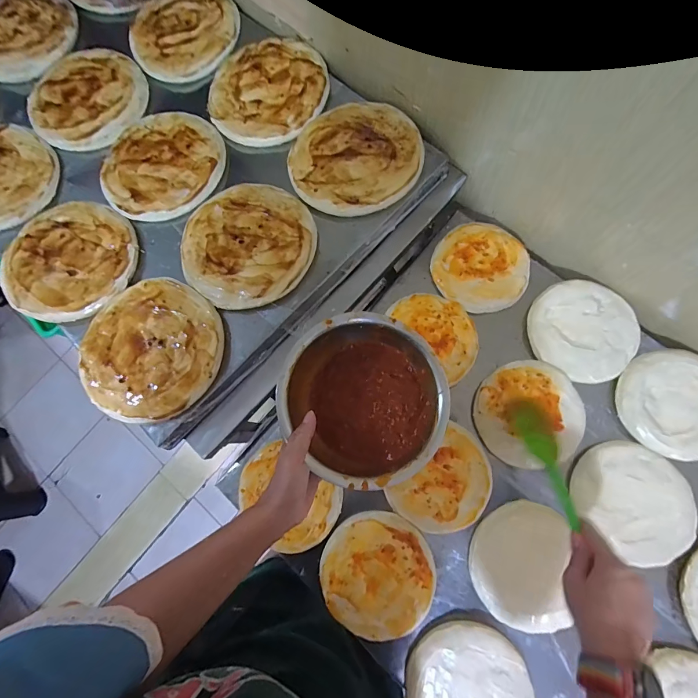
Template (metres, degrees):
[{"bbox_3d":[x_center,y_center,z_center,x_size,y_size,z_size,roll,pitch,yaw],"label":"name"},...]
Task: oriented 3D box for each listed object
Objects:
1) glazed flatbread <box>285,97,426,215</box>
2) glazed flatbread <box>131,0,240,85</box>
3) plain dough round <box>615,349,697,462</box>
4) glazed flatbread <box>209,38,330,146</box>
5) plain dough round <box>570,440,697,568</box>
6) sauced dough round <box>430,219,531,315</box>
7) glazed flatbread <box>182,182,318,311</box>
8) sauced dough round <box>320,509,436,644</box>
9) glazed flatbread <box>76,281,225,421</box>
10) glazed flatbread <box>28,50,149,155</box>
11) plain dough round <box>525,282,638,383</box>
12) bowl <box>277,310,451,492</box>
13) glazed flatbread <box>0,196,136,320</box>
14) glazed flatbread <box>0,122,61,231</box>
[{"bbox_3d":[0.008,-0.297,0.568,0.193,0.017,0.194,0,77,2],"label":"glazed flatbread"},{"bbox_3d":[-0.293,-0.569,0.668,0.189,0.019,0.194,0,77,2],"label":"glazed flatbread"},{"bbox_3d":[0.459,0.074,0.516,0.145,0.016,0.144,0,77,2],"label":"plain dough round"},{"bbox_3d":[-0.139,-0.429,0.616,0.192,0.020,0.195,0,77,2],"label":"glazed flatbread"},{"bbox_3d":[0.382,0.204,0.501,0.147,0.018,0.137,33,80,8],"label":"plain dough round"},{"bbox_3d":[0.209,-0.131,0.590,0.146,0.022,0.139,0,77,2],"label":"sauced dough round"},{"bbox_3d":[-0.150,-0.155,0.548,0.192,0.021,0.191,0,77,2],"label":"glazed flatbread"},{"bbox_3d":[0.039,0.302,0.498,0.144,0.017,0.153,0,77,2],"label":"sauced dough round"},{"bbox_3d":[-0.279,-0.002,0.523,0.199,0.019,0.193,38,81,9],"label":"glazed flatbread"},{"bbox_3d":[-0.452,-0.434,0.645,0.182,0.019,0.197,0,77,2],"label":"glazed flatbread"},{"bbox_3d":[0.347,-0.028,0.555,0.149,0.015,0.144,0,77,2],"label":"plain dough round"},{"bbox_3d":[0.024,0.059,0.439,0.179,0.074,0.180,0,77,2],"label":"bowl"},{"bbox_3d":[-0.430,-0.138,0.573,0.195,0.017,0.192,0,77,2],"label":"glazed flatbread"},{"bbox_3d":[-0.582,-0.282,0.613,0.182,0.028,0.190,32,80,8],"label":"glazed flatbread"}]

